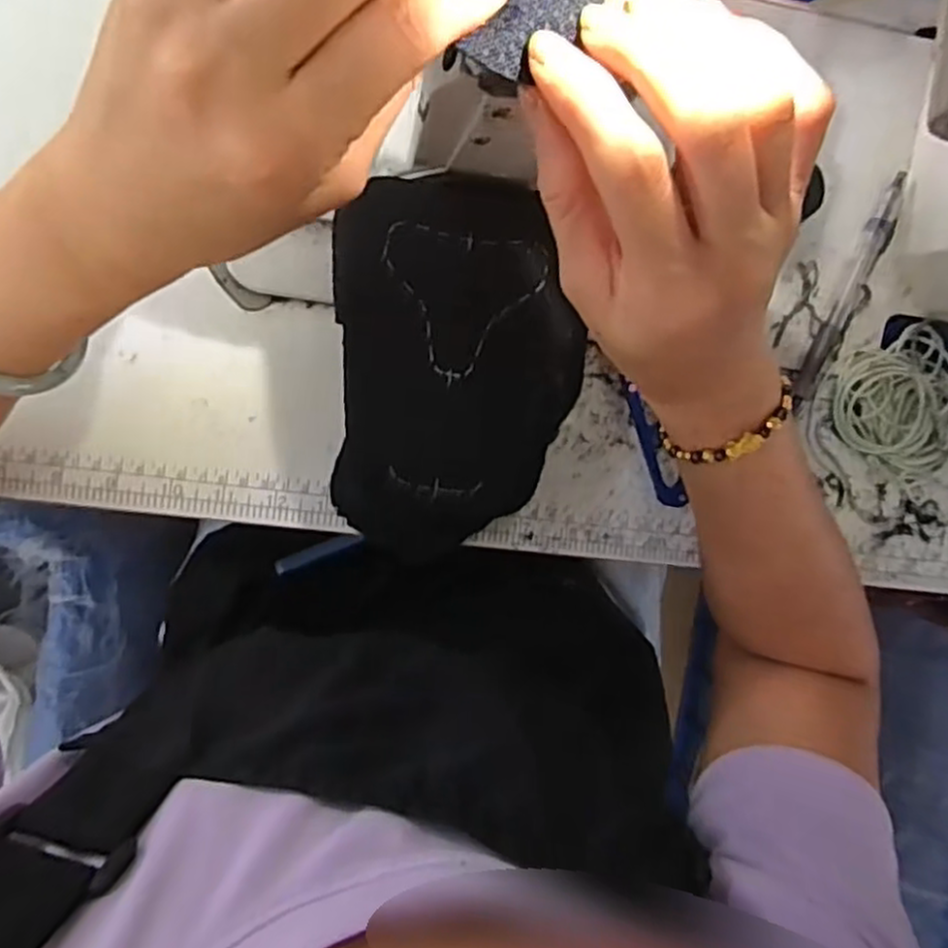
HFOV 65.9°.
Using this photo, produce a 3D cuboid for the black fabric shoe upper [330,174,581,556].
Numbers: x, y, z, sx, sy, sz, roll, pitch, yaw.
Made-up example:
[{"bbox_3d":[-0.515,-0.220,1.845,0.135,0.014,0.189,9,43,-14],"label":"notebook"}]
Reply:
[{"bbox_3d":[-0.008,-0.040,0.348,0.112,0.087,0.159,3,92,-8],"label":"black fabric shoe upper"}]

